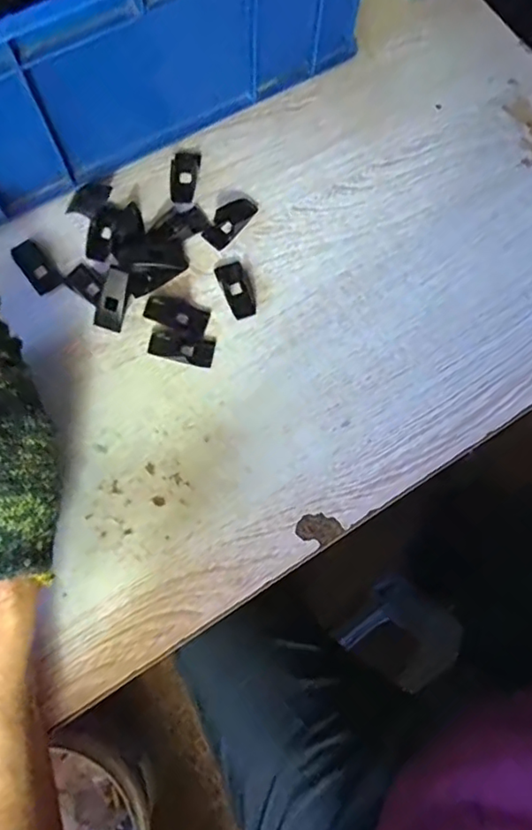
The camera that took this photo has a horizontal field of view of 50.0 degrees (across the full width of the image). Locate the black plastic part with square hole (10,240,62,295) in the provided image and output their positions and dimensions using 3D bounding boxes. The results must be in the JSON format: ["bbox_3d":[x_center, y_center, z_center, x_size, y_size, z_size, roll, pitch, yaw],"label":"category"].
[{"bbox_3d":[-0.154,-0.100,0.381,0.018,0.004,0.041,-38,80,-11],"label":"black plastic part with square hole"}]

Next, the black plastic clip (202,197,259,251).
[{"bbox_3d":[-0.025,-0.133,0.390,0.019,0.009,0.040,39,77,8],"label":"black plastic clip"}]

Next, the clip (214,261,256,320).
[{"bbox_3d":[-0.019,-0.083,0.380,0.018,0.005,0.040,-21,77,-7],"label":"clip"}]

